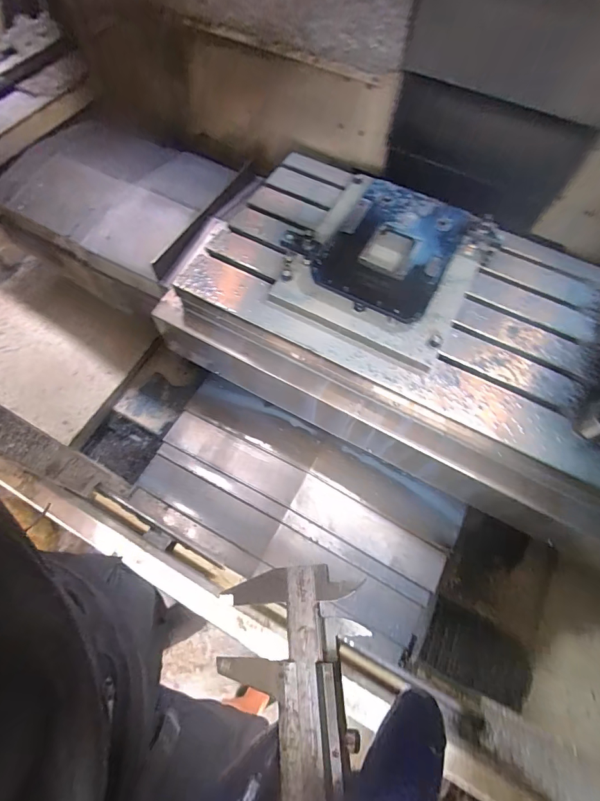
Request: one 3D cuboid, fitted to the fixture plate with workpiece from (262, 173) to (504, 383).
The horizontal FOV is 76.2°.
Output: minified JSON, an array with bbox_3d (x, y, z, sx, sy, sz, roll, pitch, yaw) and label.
[{"bbox_3d":[0.201,-0.335,0.913,0.417,0.087,0.453,31,68,11],"label":"fixture plate with workpiece"}]

